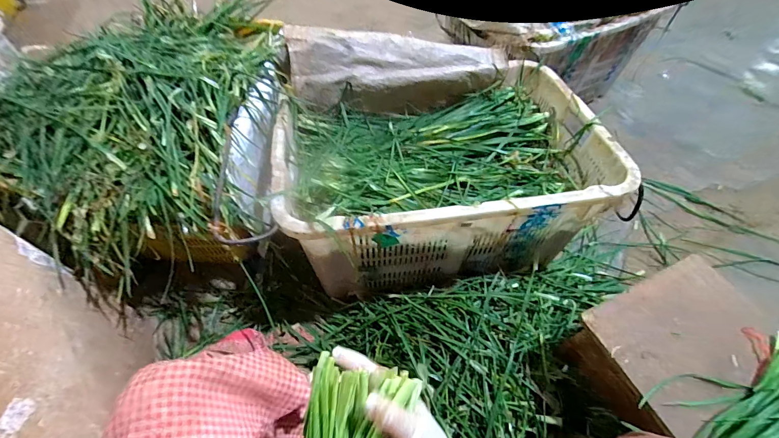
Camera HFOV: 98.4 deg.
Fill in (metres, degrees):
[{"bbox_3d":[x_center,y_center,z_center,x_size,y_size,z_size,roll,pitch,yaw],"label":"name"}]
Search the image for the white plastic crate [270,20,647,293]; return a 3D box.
[{"bbox_3d":[0.104,-0.156,0.809,0.671,0.297,0.548,-6,54,-4],"label":"white plastic crate"}]

